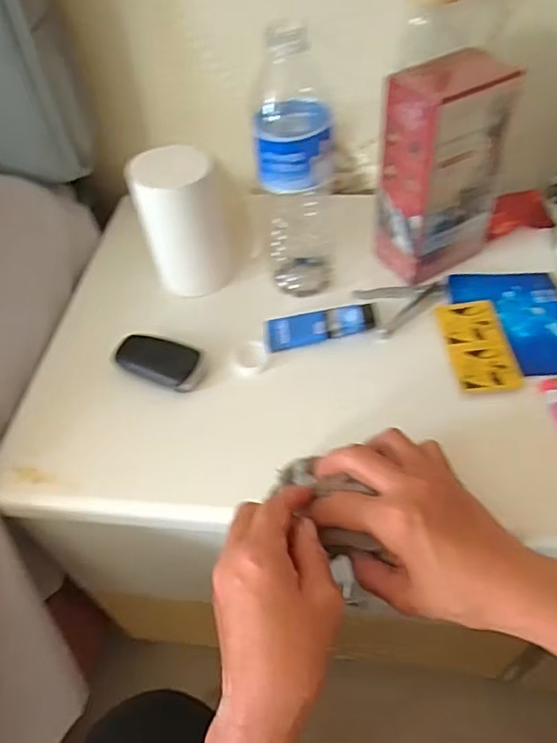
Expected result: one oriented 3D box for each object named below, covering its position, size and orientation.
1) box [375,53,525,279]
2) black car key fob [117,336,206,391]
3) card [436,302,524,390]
[{"bbox_3d":[0.140,-0.173,0.499,0.089,0.177,0.066,-30,55,-18],"label":"box"},{"bbox_3d":[-0.100,-0.009,0.493,0.075,0.012,0.038,17,54,18],"label":"black car key fob"},{"bbox_3d":[0.168,-0.022,0.487,0.049,0.004,0.099,-7,49,4],"label":"card"}]

